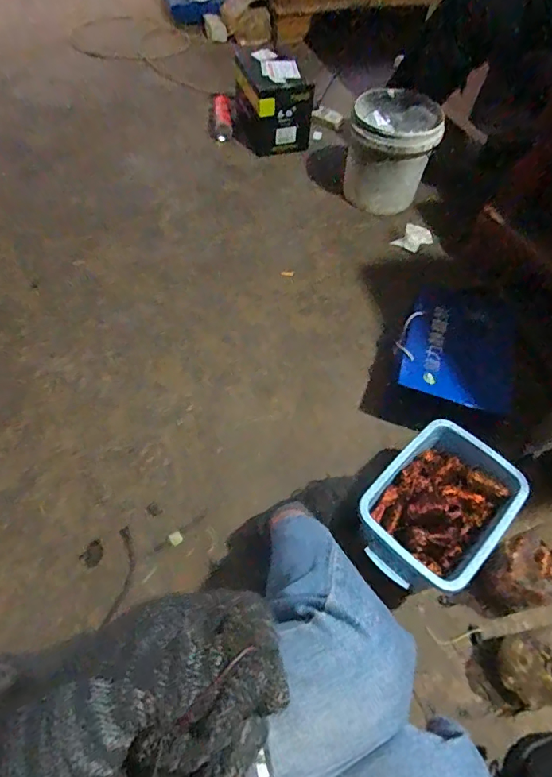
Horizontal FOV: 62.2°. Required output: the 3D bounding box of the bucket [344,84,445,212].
[{"bbox_3d":[0.332,-0.705,1.359,0.243,0.241,0.273,12,57,3],"label":"bucket"}]

